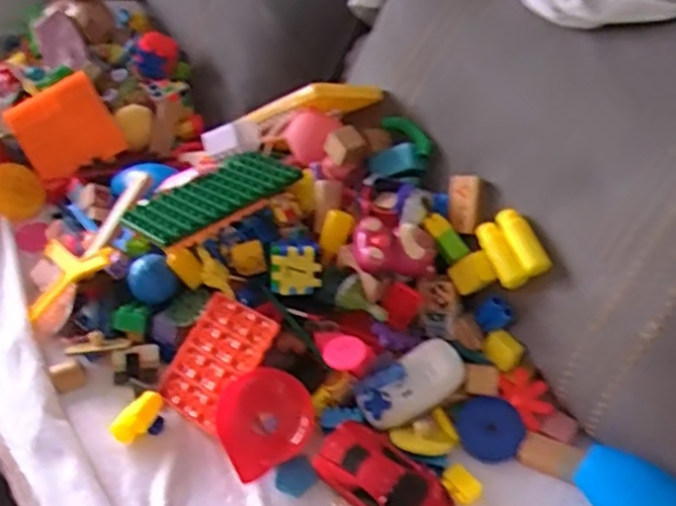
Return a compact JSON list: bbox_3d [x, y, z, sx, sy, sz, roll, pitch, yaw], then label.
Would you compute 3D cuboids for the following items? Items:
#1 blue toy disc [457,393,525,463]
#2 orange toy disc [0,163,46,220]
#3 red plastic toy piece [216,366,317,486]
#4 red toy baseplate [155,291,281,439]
[{"bbox_3d":[0.149,0.172,0.683,0.060,0.009,0.062,-4,67,11],"label":"blue toy disc"},{"bbox_3d":[-0.451,-0.087,0.969,0.090,0.015,0.072,34,91,3],"label":"orange toy disc"},{"bbox_3d":[-0.070,0.162,0.678,0.089,0.029,0.091,-30,69,-6],"label":"red plastic toy piece"},{"bbox_3d":[-0.126,0.112,0.725,0.092,0.006,0.123,24,78,31],"label":"red toy baseplate"}]

